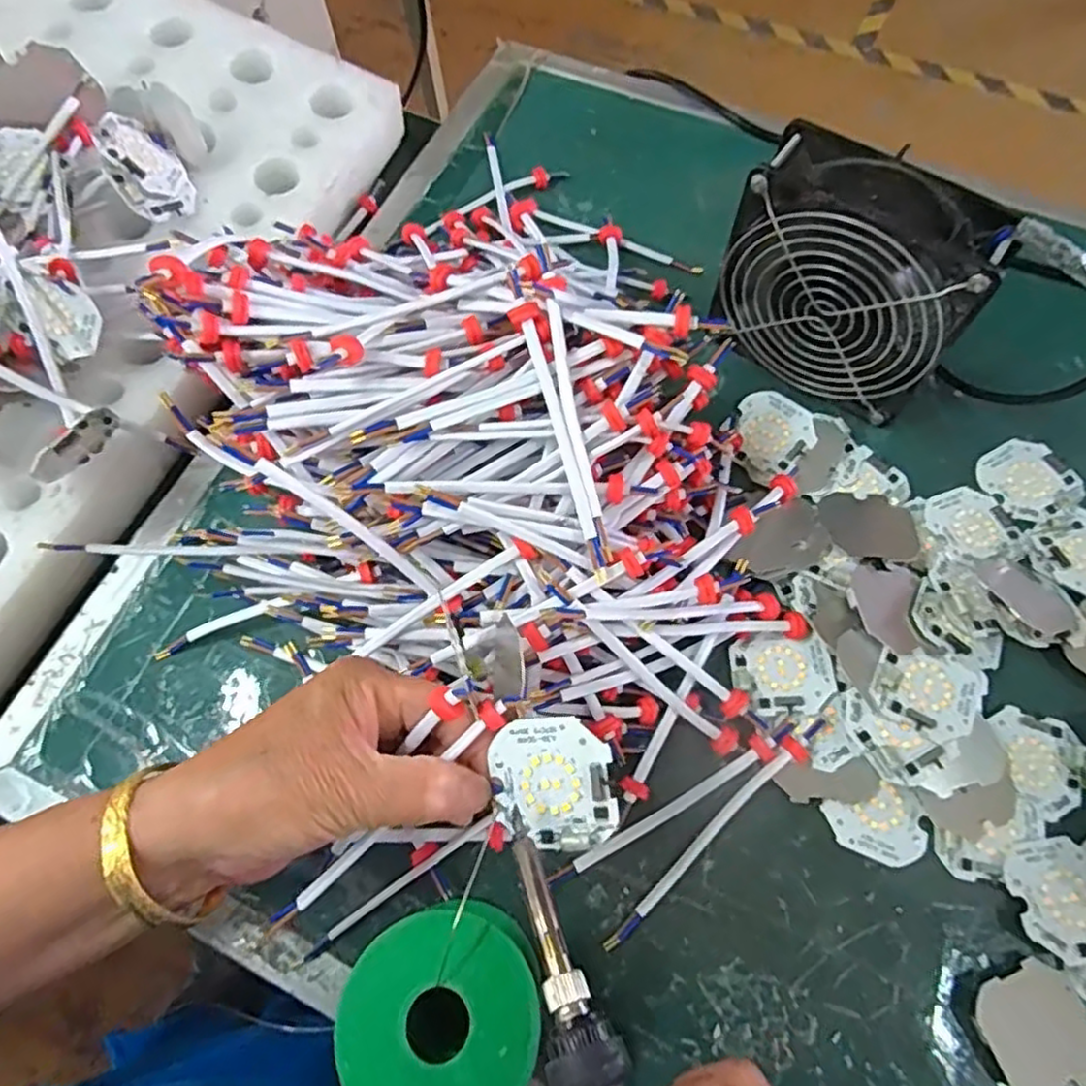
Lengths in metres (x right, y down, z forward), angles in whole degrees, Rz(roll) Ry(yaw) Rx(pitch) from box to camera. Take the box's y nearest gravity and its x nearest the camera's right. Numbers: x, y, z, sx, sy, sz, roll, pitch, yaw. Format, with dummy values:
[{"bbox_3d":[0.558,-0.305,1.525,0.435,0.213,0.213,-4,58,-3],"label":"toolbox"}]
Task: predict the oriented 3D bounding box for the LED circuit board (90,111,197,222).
[{"bbox_3d":[-0.232,-0.220,0.405,0.011,0.057,0.050,-15,31,29],"label":"LED circuit board"}]

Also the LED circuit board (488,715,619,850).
[{"bbox_3d":[0.003,0.088,0.255,0.044,0.006,0.046,-6,86,15],"label":"LED circuit board"}]

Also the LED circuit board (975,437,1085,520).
[{"bbox_3d":[0.266,-0.035,0.378,0.046,0.004,0.046,-30,70,-9],"label":"LED circuit board"}]

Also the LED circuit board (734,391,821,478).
[{"bbox_3d":[0.129,-0.064,0.388,0.044,0.004,0.045,-41,69,-6],"label":"LED circuit board"}]

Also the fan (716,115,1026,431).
[{"bbox_3d":[0.155,-0.132,0.358,0.117,0.118,0.048,30,72,13],"label":"fan"}]

